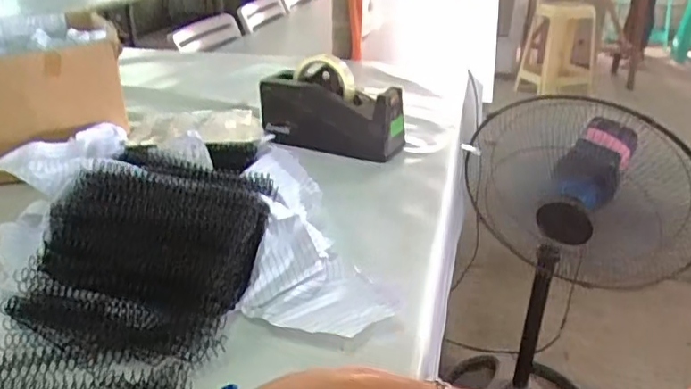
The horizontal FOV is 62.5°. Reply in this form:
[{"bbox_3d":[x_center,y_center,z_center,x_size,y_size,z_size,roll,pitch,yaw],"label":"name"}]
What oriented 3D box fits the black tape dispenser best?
[{"bbox_3d":[-0.020,-0.123,0.809,0.203,0.112,0.066,9,28,17],"label":"black tape dispenser"}]

